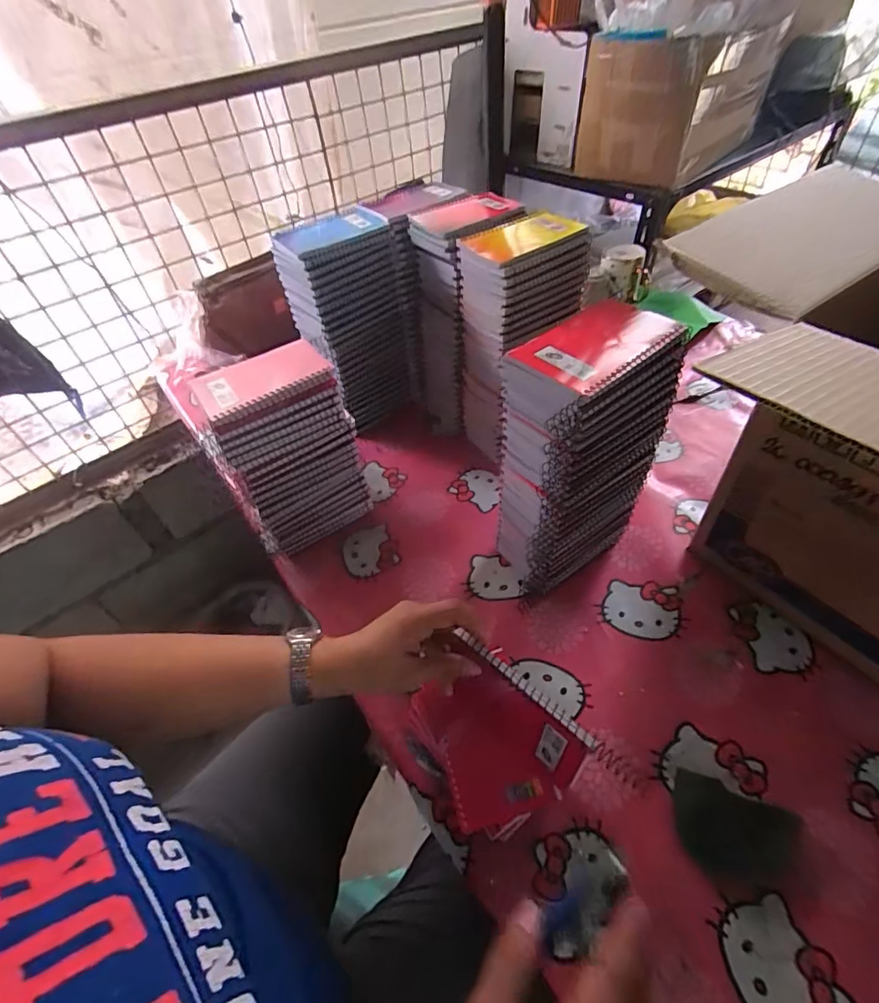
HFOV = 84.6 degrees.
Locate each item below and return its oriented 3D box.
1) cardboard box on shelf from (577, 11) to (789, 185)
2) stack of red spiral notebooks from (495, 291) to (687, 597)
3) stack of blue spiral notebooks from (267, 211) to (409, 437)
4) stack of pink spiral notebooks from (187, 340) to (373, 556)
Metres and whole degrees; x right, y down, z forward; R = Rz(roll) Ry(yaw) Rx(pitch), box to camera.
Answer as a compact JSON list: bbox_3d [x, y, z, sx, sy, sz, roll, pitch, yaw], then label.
[{"bbox_3d":[0.471,-0.808,0.969,0.373,0.204,0.236,-37,55,-24],"label":"cardboard box on shelf"},{"bbox_3d":[0.130,-0.026,0.491,0.154,0.284,0.084,-28,52,-18],"label":"stack of red spiral notebooks"},{"bbox_3d":[-0.129,-0.257,0.726,0.148,0.283,0.099,-32,53,-21],"label":"stack of blue spiral notebooks"},{"bbox_3d":[-0.178,-0.056,0.577,0.138,0.248,0.091,-29,52,-19],"label":"stack of pink spiral notebooks"}]

